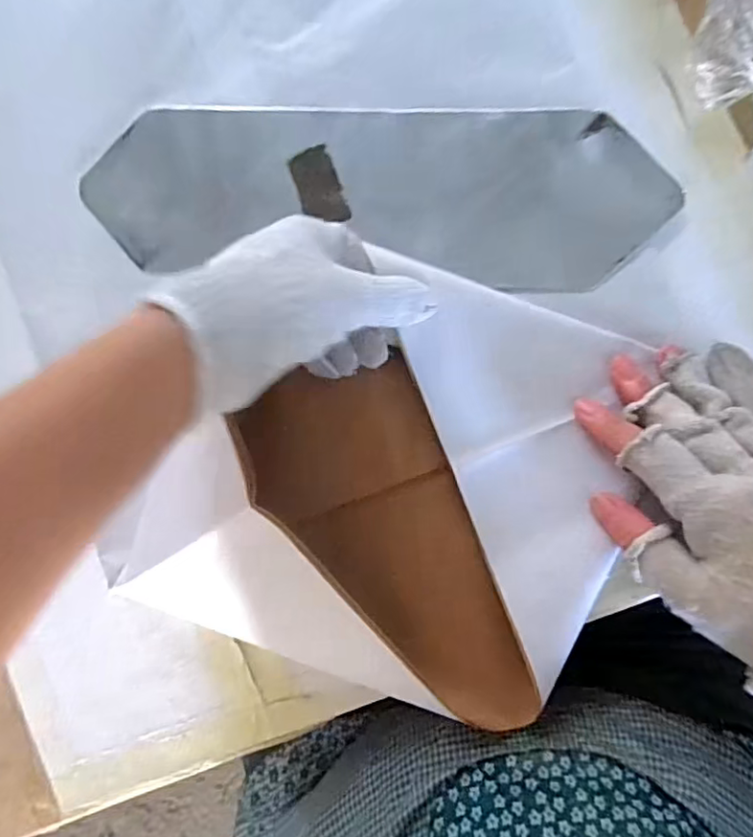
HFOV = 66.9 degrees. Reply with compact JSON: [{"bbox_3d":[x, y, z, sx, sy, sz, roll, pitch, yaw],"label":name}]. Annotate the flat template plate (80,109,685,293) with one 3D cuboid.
[{"bbox_3d":[-0.008,-0.126,0.319,0.316,0.005,0.092,5,92,9],"label":"flat template plate"}]

